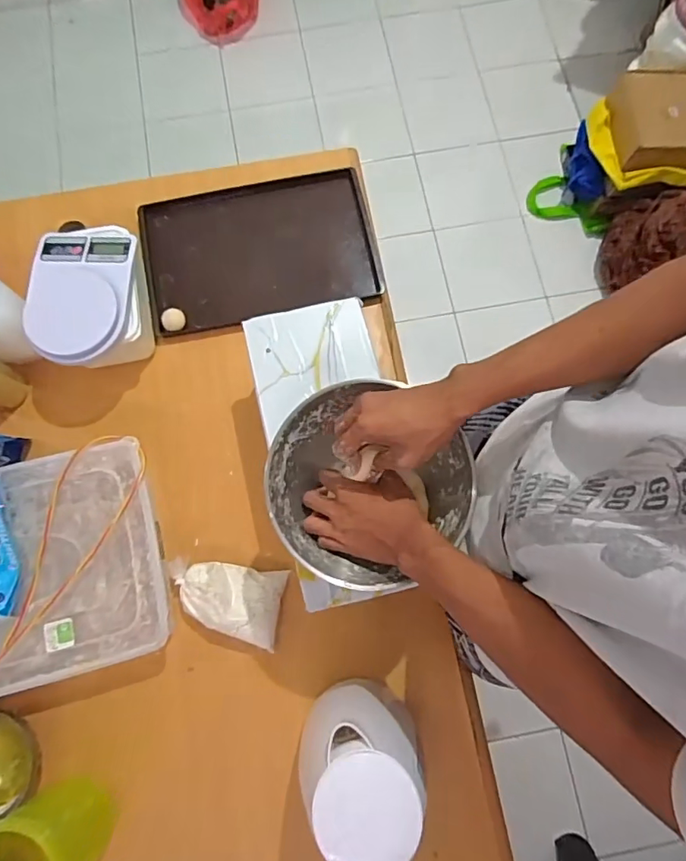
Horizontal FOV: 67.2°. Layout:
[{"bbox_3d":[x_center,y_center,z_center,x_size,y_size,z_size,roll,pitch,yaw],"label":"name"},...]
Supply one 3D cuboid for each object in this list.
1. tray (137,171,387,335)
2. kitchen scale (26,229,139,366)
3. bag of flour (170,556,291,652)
[{"bbox_3d":[-0.136,-0.296,0.844,0.364,0.037,0.240,-12,72,-6],"label":"tray"},{"bbox_3d":[-0.361,-0.196,0.713,0.130,0.034,0.211,-1,76,-1],"label":"kitchen scale"},{"bbox_3d":[-0.161,0.228,0.691,0.157,0.032,0.096,10,77,2],"label":"bag of flour"}]

